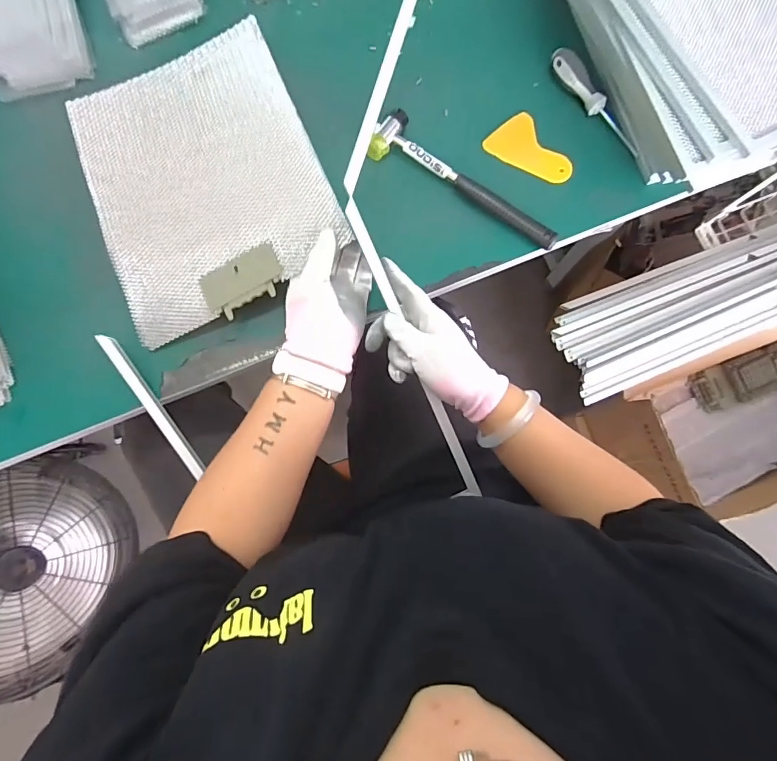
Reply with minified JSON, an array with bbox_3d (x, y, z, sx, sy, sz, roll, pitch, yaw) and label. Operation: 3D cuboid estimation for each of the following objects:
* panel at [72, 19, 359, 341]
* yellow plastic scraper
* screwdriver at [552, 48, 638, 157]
[{"bbox_3d":[-0.207,-0.230,0.492,0.243,0.015,0.319,-24,79,4],"label":"panel"},{"bbox_3d":[0.170,-0.272,0.533,0.067,0.005,0.101,-41,83,-7],"label":"yellow plastic scraper"},{"bbox_3d":[0.246,-0.333,0.533,0.027,0.023,0.156,-33,82,-6],"label":"screwdriver"}]

